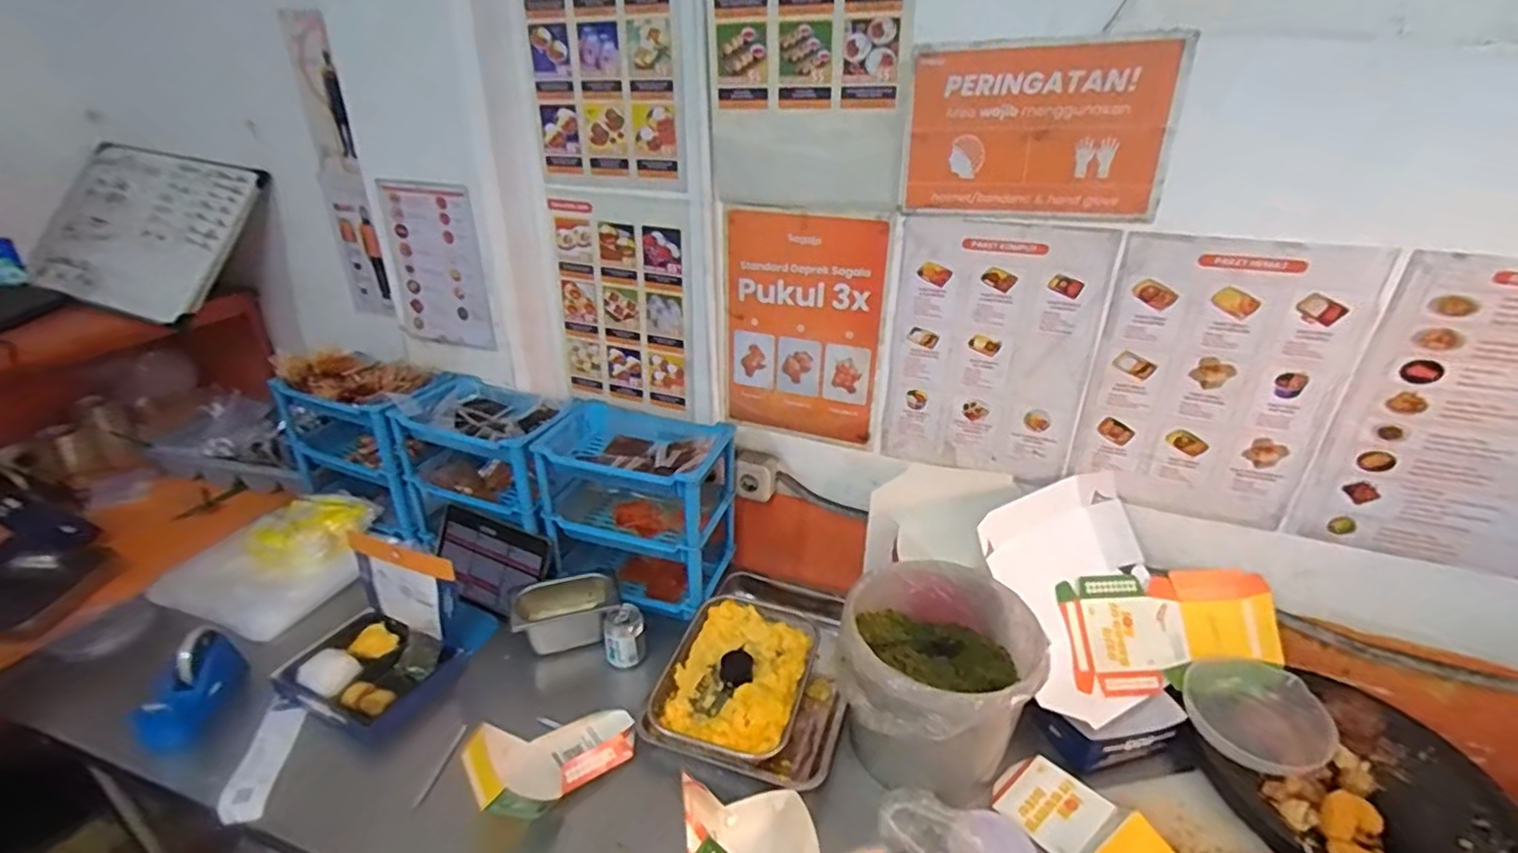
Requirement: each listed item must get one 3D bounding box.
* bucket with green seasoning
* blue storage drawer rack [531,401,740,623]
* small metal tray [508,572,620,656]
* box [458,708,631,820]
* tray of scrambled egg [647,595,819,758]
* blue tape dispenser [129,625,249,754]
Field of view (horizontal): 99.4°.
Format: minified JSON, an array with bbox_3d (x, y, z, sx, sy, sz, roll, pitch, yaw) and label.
[{"bbox_3d":[0.246,0.372,0.918,0.249,0.239,0.263,1,27,0],"label":"bucket with green seasoning"},{"bbox_3d":[-0.224,0.155,1.205,0.328,0.323,0.231,7,27,11],"label":"blue storage drawer rack"},{"bbox_3d":[-0.333,0.322,1.115,0.172,0.085,0.123,-4,27,-10],"label":"small metal tray"},{"bbox_3d":[-0.283,0.430,0.886,0.216,0.087,0.131,-18,32,-33],"label":"box"},{"bbox_3d":[-0.026,0.384,1.031,0.209,0.041,0.299,10,28,17],"label":"tray of scrambled egg"},{"bbox_3d":[-0.846,0.386,0.959,0.084,0.076,0.155,-1,27,-4],"label":"blue tape dispenser"}]

